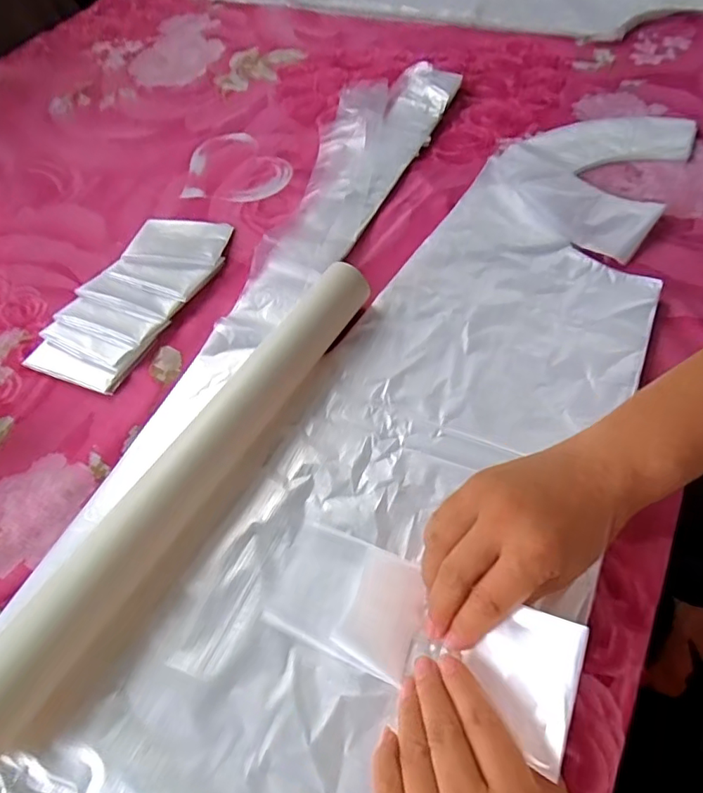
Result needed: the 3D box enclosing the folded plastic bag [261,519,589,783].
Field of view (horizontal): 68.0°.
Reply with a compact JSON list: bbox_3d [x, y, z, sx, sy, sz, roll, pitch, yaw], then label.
[{"bbox_3d":[0.034,0.121,0.278,0.162,0.030,0.062,10,57,31],"label":"folded plastic bag"}]

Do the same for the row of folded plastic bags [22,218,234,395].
[{"bbox_3d":[-0.182,-0.093,0.447,0.089,0.013,0.195,19,61,16],"label":"row of folded plastic bags"}]

